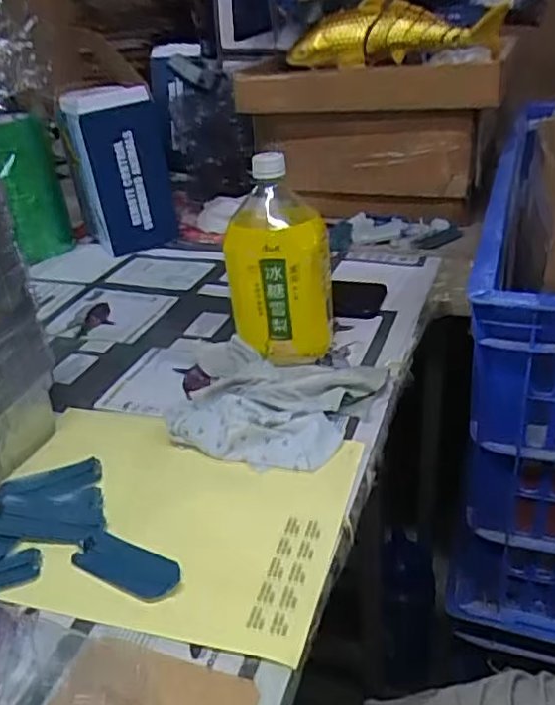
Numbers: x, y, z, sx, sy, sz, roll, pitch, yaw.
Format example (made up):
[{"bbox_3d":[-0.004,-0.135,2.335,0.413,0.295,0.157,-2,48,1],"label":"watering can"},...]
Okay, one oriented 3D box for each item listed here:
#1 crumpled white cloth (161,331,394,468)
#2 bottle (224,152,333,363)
[{"bbox_3d":[-0.011,0.037,0.585,0.181,0.033,0.155,8,33,22],"label":"crumpled white cloth"},{"bbox_3d":[0.002,-0.090,0.640,0.098,0.193,0.101,-4,30,2],"label":"bottle"}]

